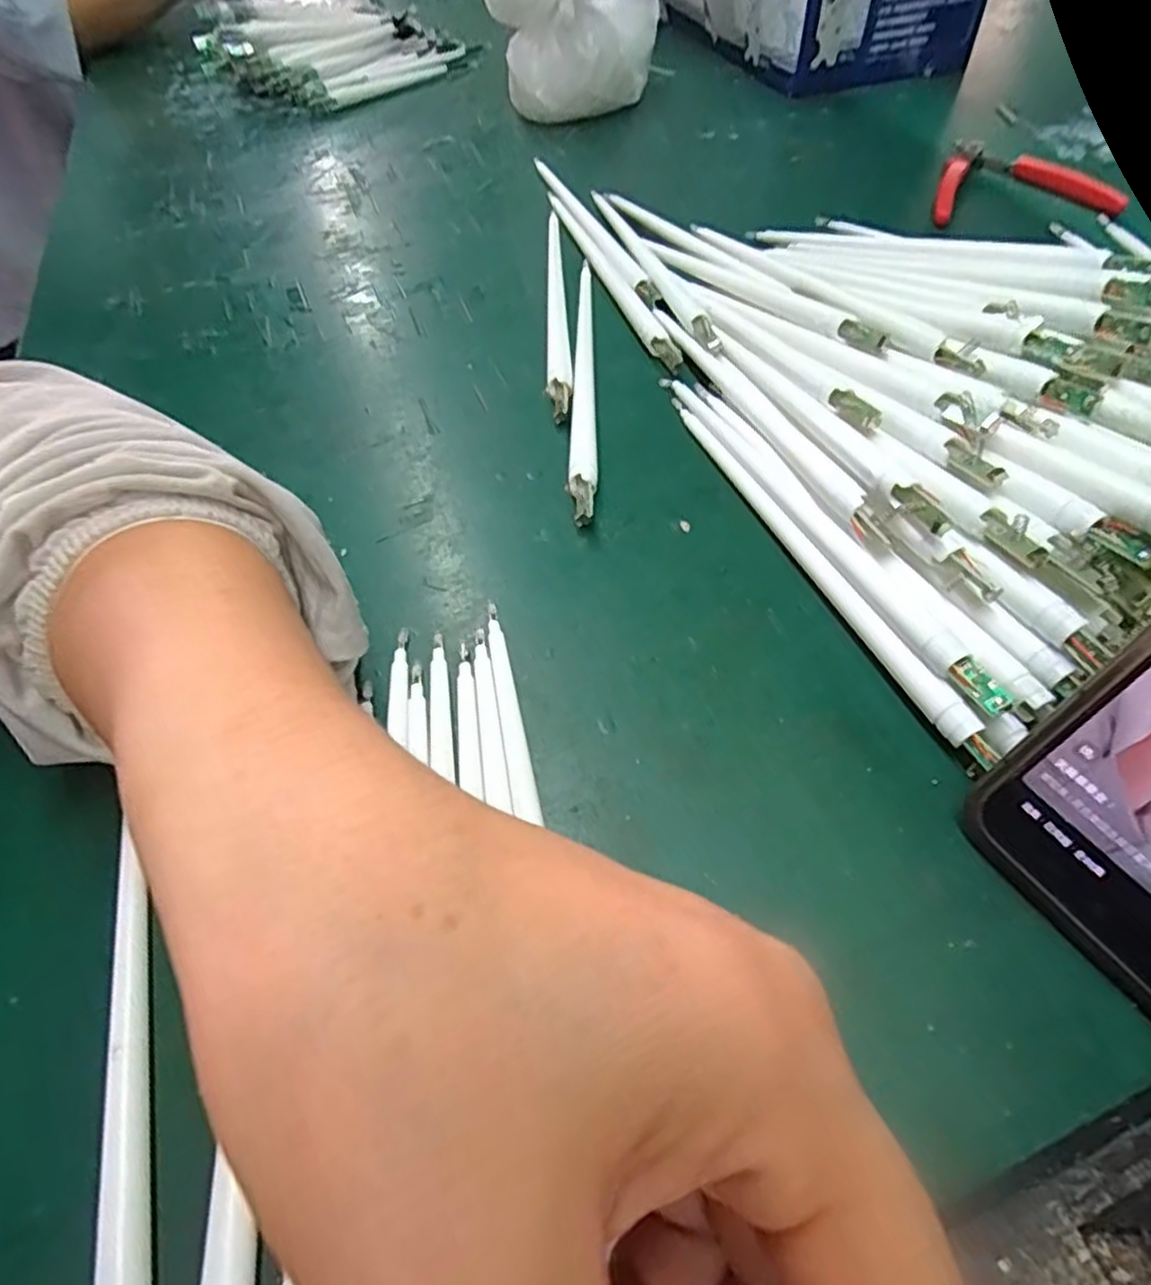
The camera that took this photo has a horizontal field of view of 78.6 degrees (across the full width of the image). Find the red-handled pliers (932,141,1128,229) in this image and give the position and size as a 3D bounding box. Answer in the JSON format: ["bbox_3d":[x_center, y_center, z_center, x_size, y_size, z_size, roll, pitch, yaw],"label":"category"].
[{"bbox_3d":[0.276,-0.274,0.428,0.102,0.011,0.109,21,57,17],"label":"red-handled pliers"}]

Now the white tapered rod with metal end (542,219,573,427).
[{"bbox_3d":[-0.008,-0.180,0.369,0.012,0.007,0.201,-1,54,1],"label":"white tapered rod with metal end"}]

